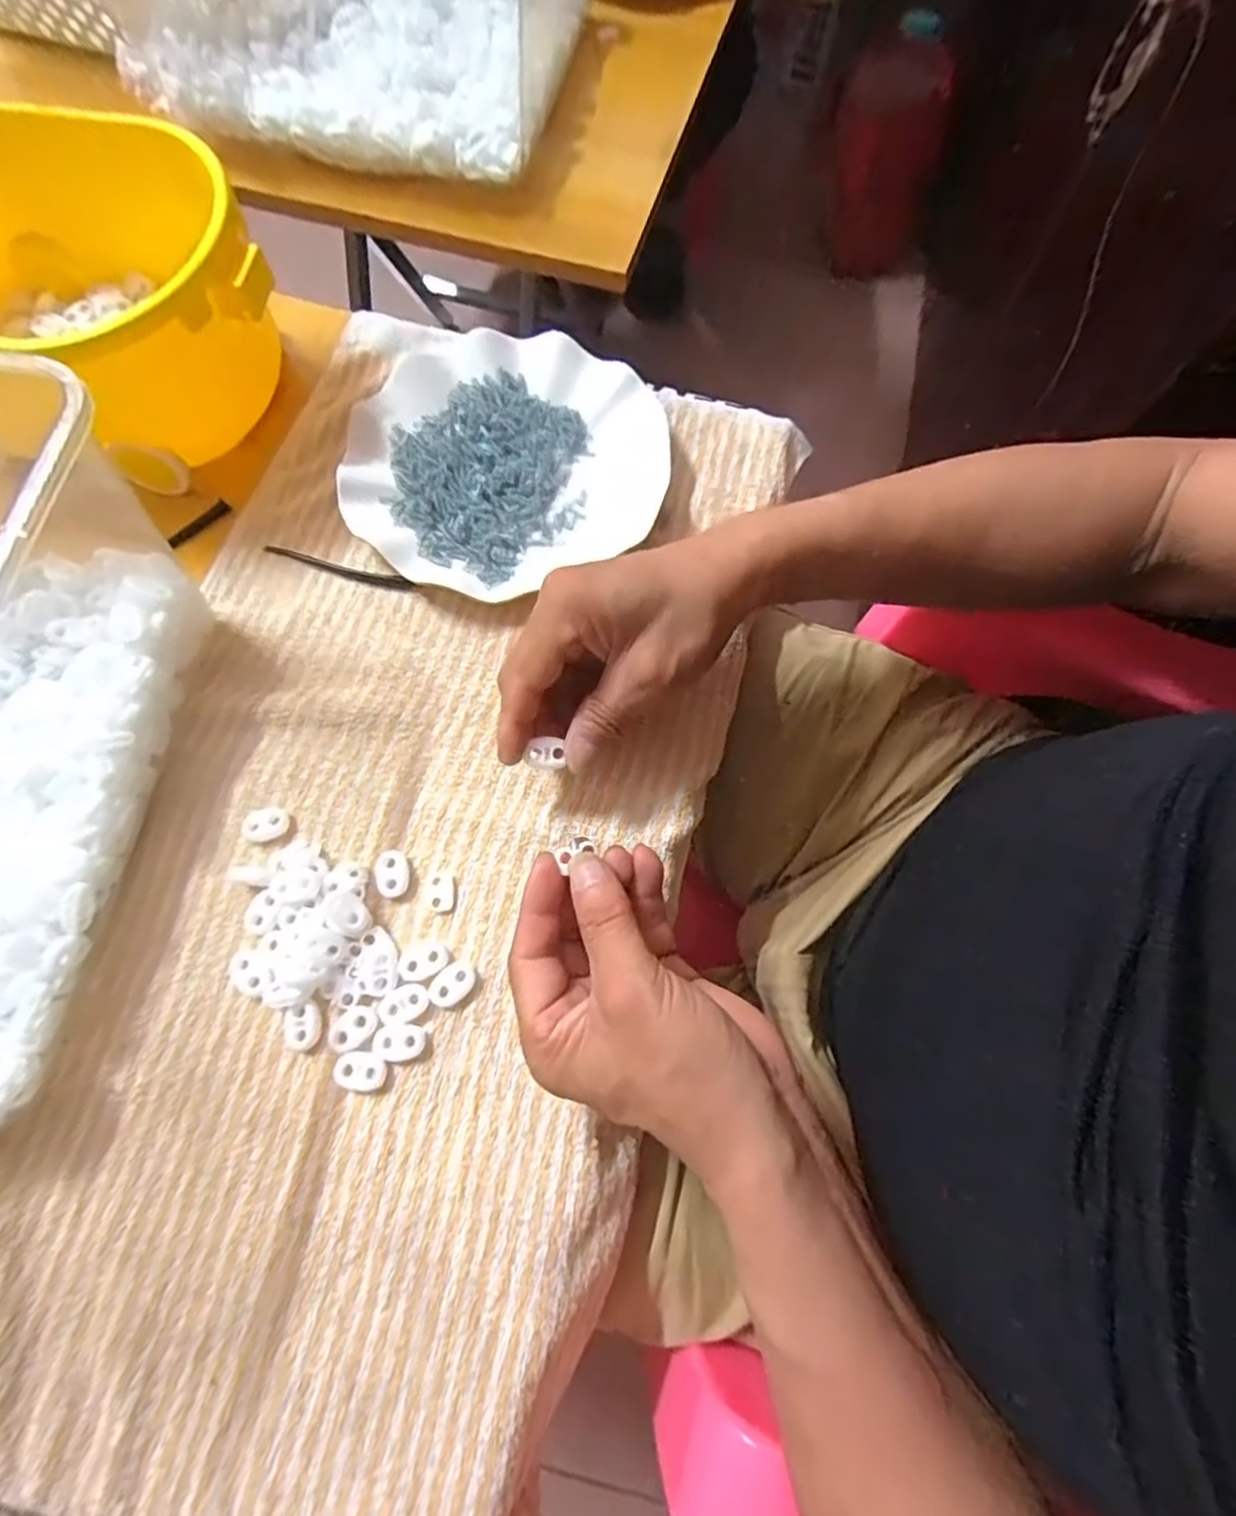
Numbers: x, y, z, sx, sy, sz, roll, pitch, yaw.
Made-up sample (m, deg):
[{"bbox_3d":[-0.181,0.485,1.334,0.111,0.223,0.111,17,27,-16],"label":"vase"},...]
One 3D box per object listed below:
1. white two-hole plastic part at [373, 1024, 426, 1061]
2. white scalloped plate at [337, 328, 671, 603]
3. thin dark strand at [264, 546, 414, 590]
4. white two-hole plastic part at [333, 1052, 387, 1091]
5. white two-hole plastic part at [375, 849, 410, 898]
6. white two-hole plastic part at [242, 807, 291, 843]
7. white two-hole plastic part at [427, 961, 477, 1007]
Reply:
[{"bbox_3d":[-0.099,0.128,0.303,0.023,0.004,0.015,-2,71,-1],"label":"white two-hole plastic part"},{"bbox_3d":[-0.068,-0.177,0.403,0.182,0.025,0.177,0,71,-1],"label":"white scalloped plate"},{"bbox_3d":[-0.160,-0.108,0.387,0.089,0.008,0.007,16,72,5],"label":"thin dark strand"},{"bbox_3d":[-0.115,0.140,0.302,0.023,0.006,0.015,7,71,2],"label":"white two-hole plastic part"},{"bbox_3d":[-0.110,0.056,0.330,0.015,0.005,0.023,-14,72,-6],"label":"white two-hole plastic part"},{"bbox_3d":[-0.176,0.034,0.338,0.022,0.004,0.017,-7,71,-3],"label":"white two-hole plastic part"},{"bbox_3d":[-0.077,0.105,0.315,0.022,0.004,0.015,-41,76,-13],"label":"white two-hole plastic part"}]

